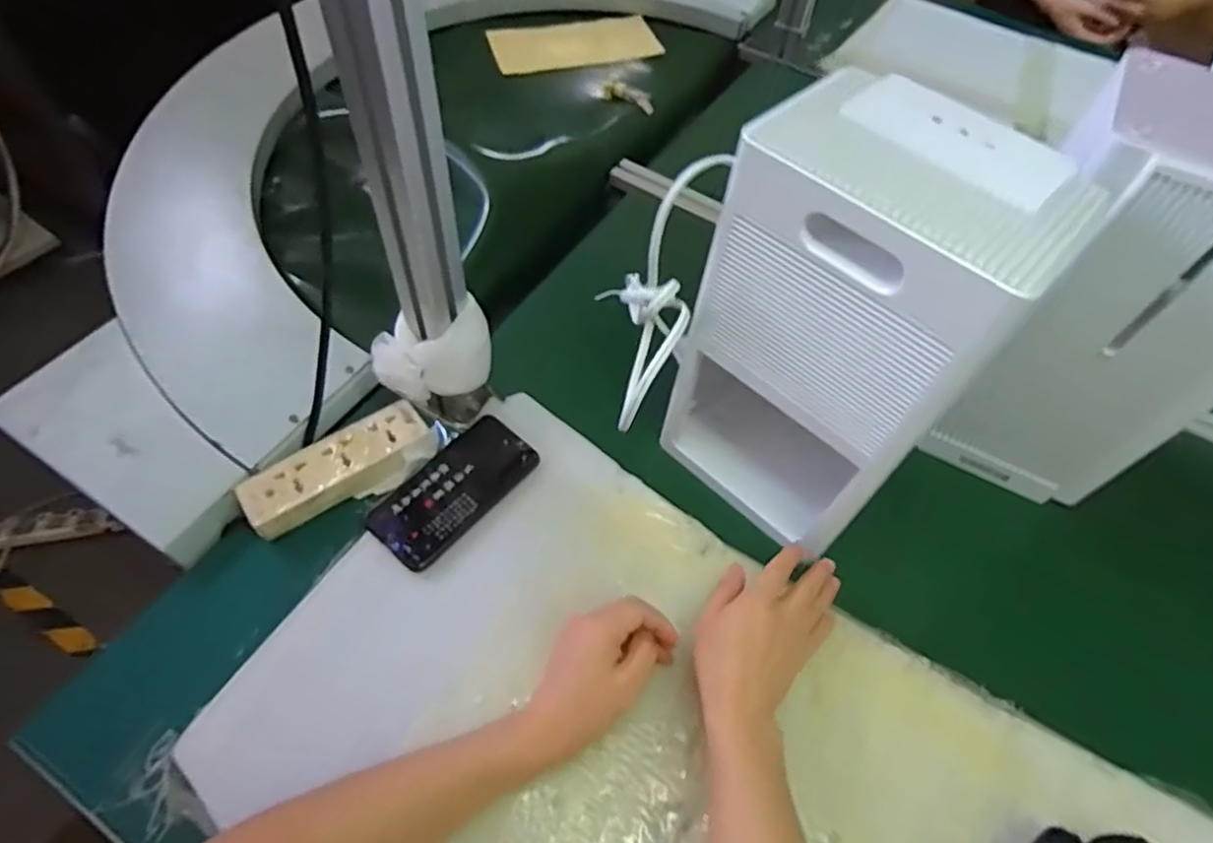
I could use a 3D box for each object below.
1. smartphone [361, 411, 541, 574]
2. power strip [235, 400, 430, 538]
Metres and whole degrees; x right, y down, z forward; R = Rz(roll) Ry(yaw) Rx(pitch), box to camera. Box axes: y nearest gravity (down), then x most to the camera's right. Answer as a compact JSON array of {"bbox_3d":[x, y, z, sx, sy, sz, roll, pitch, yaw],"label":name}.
[{"bbox_3d":[-0.141,0.061,0.615,0.077,0.012,0.155,37,61,19],"label":"smartphone"},{"bbox_3d":[-0.249,0.040,0.615,0.166,0.027,0.058,-33,65,-23],"label":"power strip"}]

